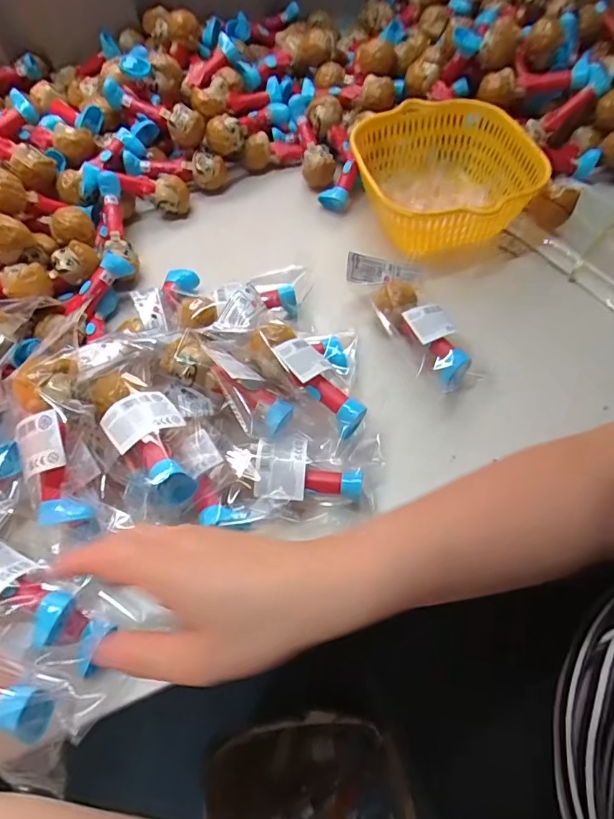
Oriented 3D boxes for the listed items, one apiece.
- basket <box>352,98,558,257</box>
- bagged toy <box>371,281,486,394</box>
[{"bbox_3d":[0.161,-0.276,0.559,0.203,0.075,0.209,0,59,3],"label":"basket"},{"bbox_3d":[0.114,-0.076,0.465,0.060,0.035,0.131,-22,60,-10],"label":"bagged toy"}]

